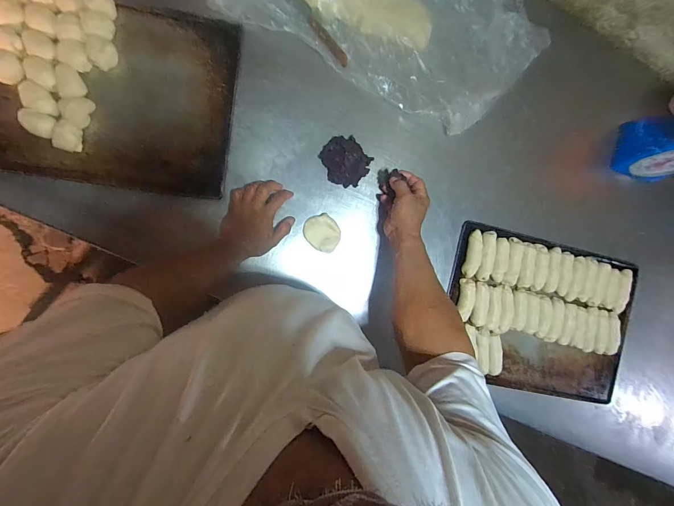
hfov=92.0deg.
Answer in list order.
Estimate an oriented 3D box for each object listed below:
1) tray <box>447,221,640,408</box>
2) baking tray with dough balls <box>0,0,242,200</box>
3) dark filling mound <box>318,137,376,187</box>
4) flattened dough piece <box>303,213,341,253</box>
[{"bbox_3d":[0.457,0.144,0.727,0.448,0.040,0.333,13,90,-9],"label":"tray"},{"bbox_3d":[-0.425,-0.290,0.579,0.463,0.032,0.325,7,91,-9],"label":"baking tray with dough balls"},{"bbox_3d":[0.016,-0.183,0.647,0.084,0.018,0.096,-39,97,-5],"label":"dark filling mound"},{"bbox_3d":[-0.028,-0.041,0.642,0.075,0.015,0.065,43,84,1],"label":"flattened dough piece"}]

